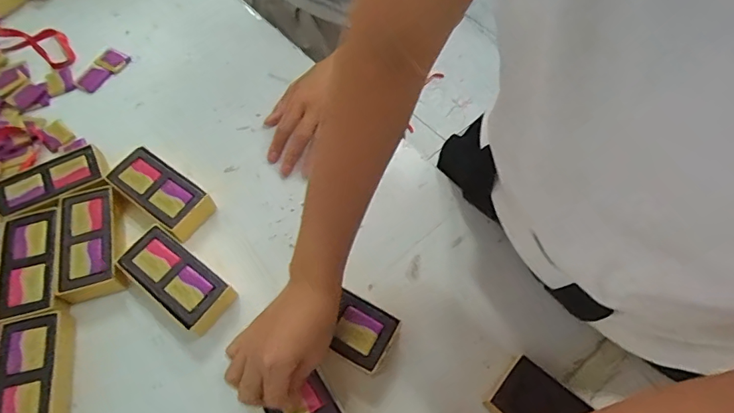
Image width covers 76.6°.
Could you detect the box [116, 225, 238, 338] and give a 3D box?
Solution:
[{"bbox_3d":[-0.192,0.072,0.467,0.113,0.035,0.053,34,68,18],"label":"box"}]

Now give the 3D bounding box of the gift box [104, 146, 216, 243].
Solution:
[{"bbox_3d":[-0.229,-0.016,0.514,0.109,0.030,0.054,33,68,17],"label":"gift box"}]

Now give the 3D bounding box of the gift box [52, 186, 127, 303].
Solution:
[{"bbox_3d":[-0.291,0.038,0.490,0.063,0.029,0.115,-15,63,-7],"label":"gift box"}]

